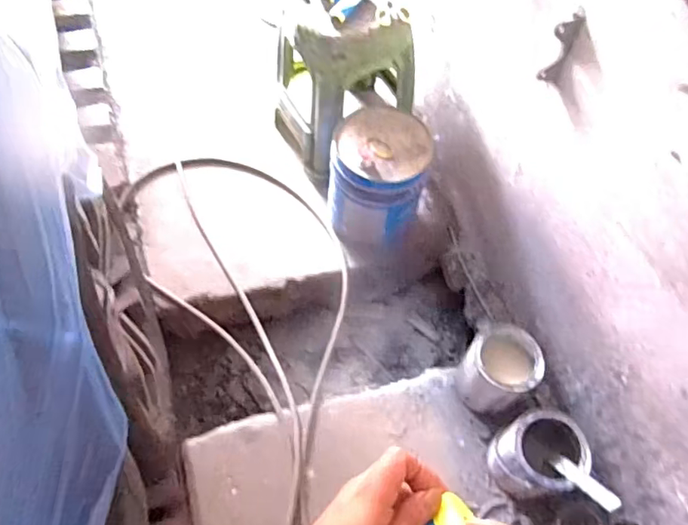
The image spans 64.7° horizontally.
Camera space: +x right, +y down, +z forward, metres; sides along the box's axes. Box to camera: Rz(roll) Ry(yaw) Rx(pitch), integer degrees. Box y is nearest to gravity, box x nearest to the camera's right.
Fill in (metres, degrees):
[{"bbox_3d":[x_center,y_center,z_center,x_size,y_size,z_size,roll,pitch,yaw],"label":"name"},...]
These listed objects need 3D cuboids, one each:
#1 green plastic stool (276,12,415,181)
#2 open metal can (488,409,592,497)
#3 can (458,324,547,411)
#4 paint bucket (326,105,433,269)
[{"bbox_3d":[0.001,-0.552,1.662,0.366,0.493,0.363,-22,64,-17],"label":"green plastic stool"},{"bbox_3d":[0.435,0.444,1.242,0.169,0.208,0.159,2,59,-4],"label":"open metal can"},{"bbox_3d":[0.371,0.276,1.343,0.184,0.201,0.156,-31,67,-21],"label":"can"},{"bbox_3d":[0.093,-0.237,1.539,0.257,0.360,0.273,1,59,-5],"label":"paint bucket"}]

